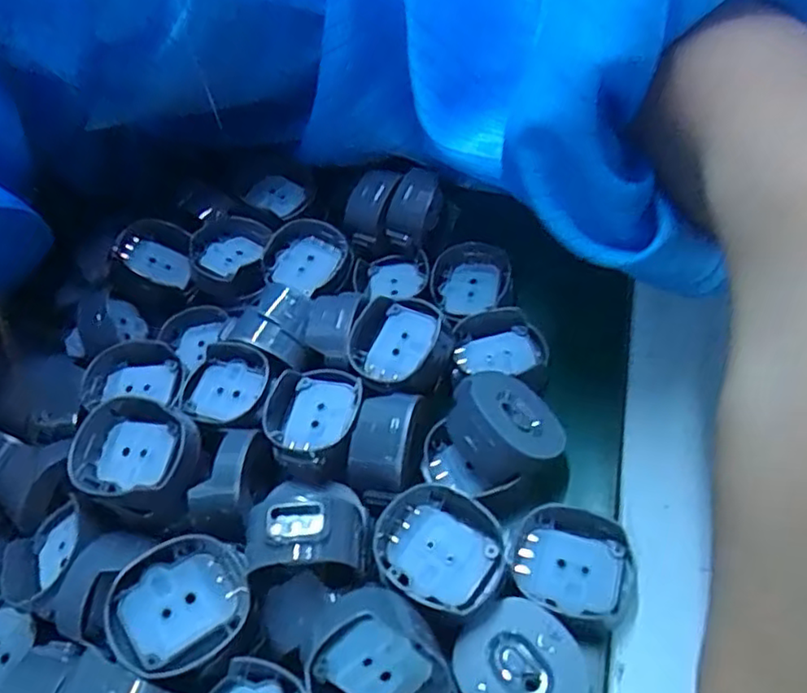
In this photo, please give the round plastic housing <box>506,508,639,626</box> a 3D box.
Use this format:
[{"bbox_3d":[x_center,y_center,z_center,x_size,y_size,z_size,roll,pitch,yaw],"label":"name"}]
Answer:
[{"bbox_3d":[0.039,0.050,0.148,0.030,0.010,0.021,10,56,17],"label":"round plastic housing"}]

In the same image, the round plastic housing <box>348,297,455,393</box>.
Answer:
[{"bbox_3d":[-0.001,0.001,0.182,0.027,0.014,0.025,-5,53,7],"label":"round plastic housing"}]

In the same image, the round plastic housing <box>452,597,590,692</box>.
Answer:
[{"bbox_3d":[0.025,0.069,0.135,0.024,0.011,0.029,-38,56,-17],"label":"round plastic housing"}]

